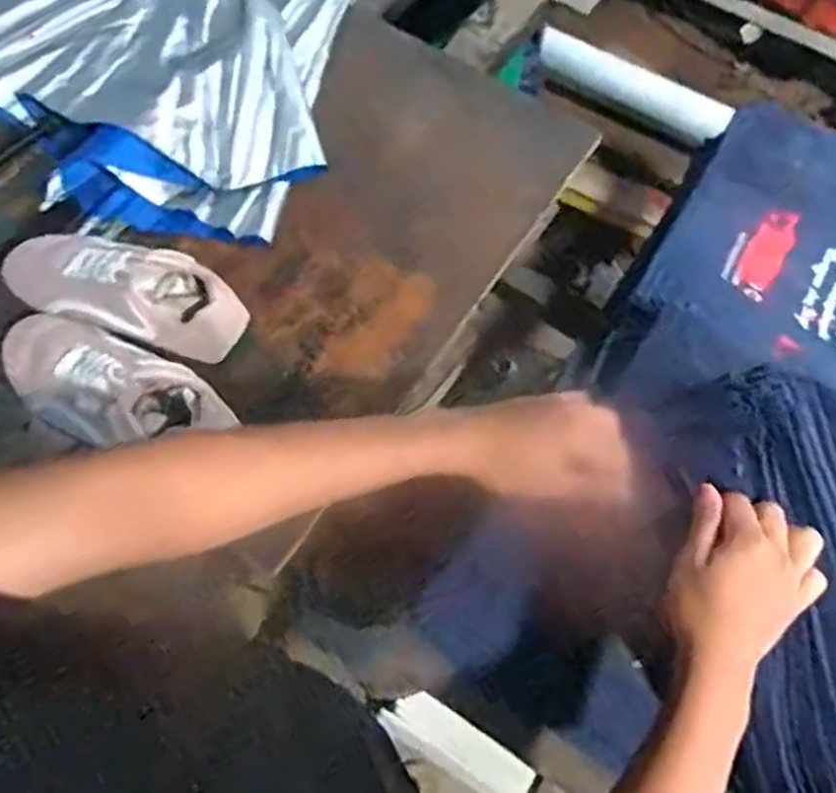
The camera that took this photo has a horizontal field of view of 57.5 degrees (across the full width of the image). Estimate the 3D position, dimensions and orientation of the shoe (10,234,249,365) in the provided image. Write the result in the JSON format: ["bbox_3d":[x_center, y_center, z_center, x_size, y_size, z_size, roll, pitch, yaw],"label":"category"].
[{"bbox_3d":[-0.274,-0.098,0.693,0.240,0.076,0.077,19,67,7],"label":"shoe"}]

